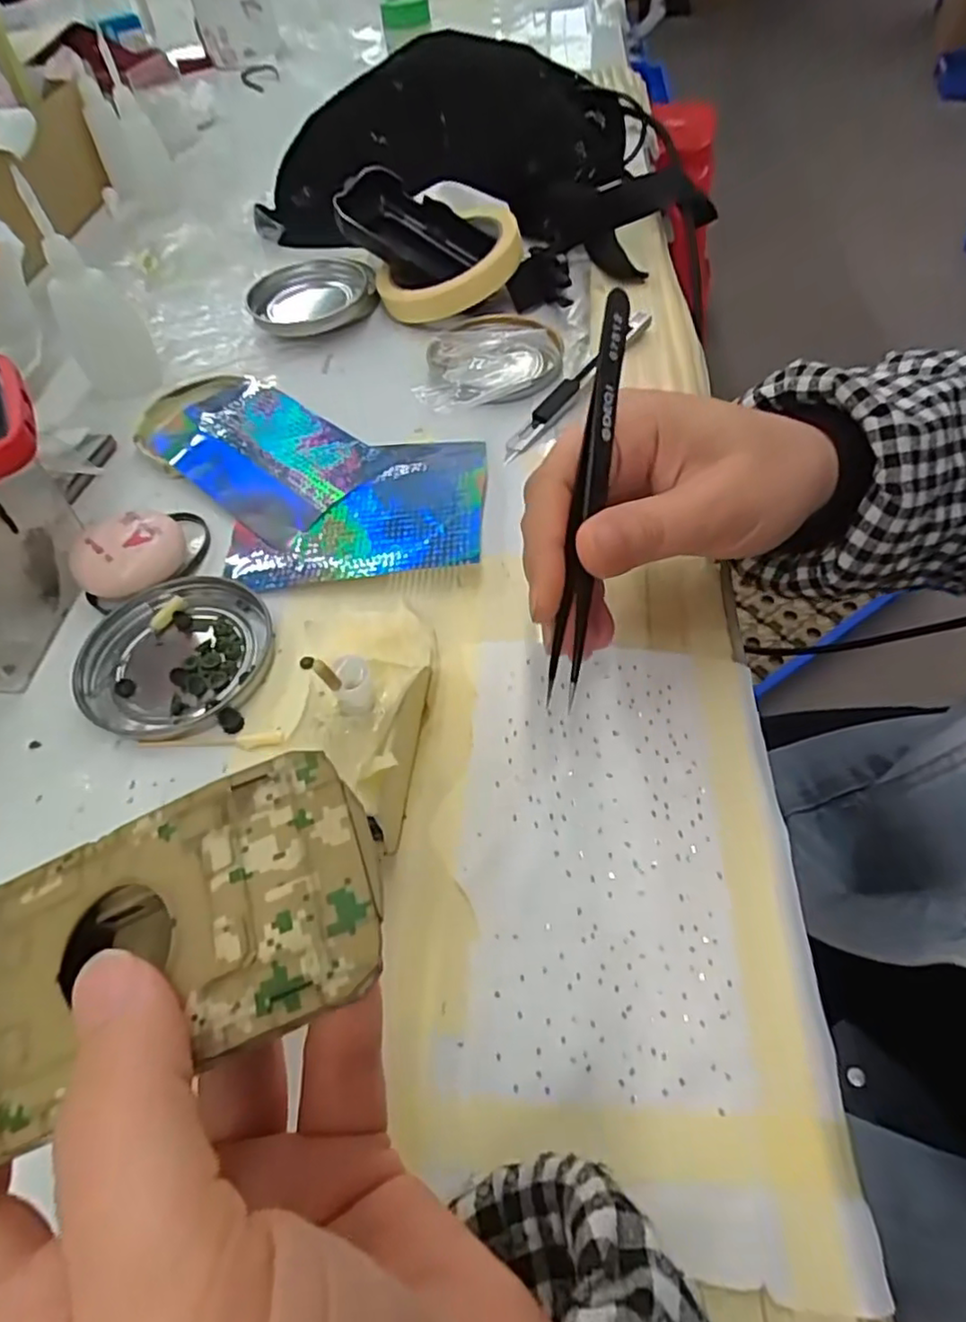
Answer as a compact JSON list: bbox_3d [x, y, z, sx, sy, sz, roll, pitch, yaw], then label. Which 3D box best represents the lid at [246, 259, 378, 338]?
[{"bbox_3d":[-0.112,-0.243,0.435,0.084,0.018,0.084,-2,53,3],"label":"lid"}]

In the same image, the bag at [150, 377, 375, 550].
[{"bbox_3d":[-0.118,-0.113,0.342,0.123,0.010,0.074,35,64,26],"label":"bag"}]

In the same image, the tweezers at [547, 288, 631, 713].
[{"bbox_3d":[0.034,-0.051,0.206,0.009,0.008,0.128,9,96,11],"label":"tweezers"}]

